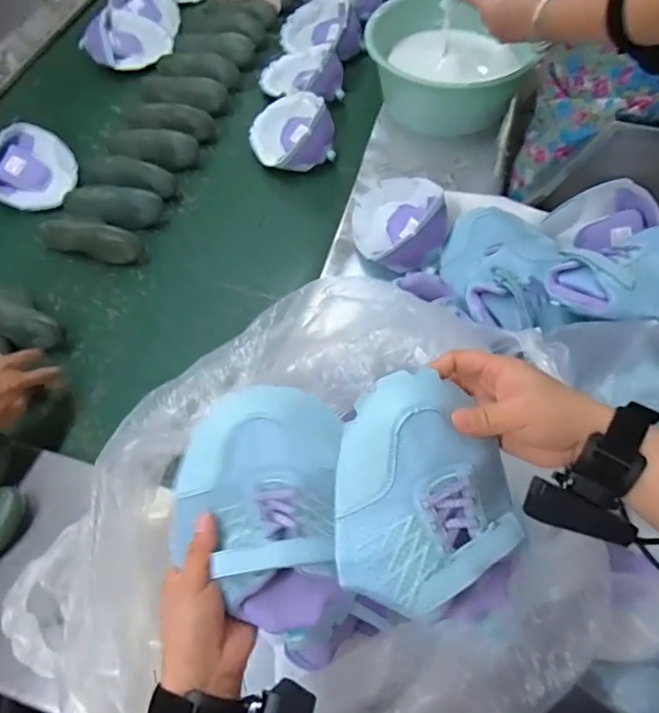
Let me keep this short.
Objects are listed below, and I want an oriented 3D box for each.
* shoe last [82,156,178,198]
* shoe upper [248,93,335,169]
[{"bbox_3d":[-0.361,-0.323,0.888,0.181,0.041,0.067,20,64,11],"label":"shoe last"},{"bbox_3d":[-0.073,-0.421,0.914,0.143,0.077,0.175,-11,62,-5],"label":"shoe upper"}]

